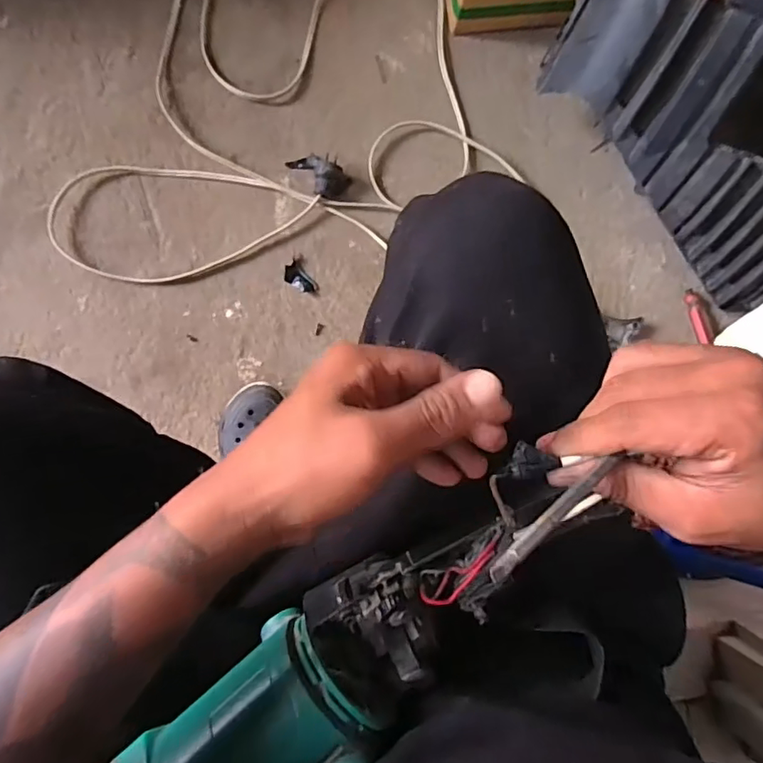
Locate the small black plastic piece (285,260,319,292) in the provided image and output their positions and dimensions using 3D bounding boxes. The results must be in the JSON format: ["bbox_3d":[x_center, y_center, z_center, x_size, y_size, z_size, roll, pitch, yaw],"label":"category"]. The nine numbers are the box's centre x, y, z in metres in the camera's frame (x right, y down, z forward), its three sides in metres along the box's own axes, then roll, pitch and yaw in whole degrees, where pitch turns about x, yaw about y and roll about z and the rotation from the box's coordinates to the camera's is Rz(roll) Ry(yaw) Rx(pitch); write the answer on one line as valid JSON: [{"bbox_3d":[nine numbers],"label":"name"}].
[{"bbox_3d":[-0.108,-0.135,0.712,0.029,0.007,0.048,-43,94,-5],"label":"small black plastic piece"}]

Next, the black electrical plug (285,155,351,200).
[{"bbox_3d":[-0.079,-0.276,0.709,0.049,0.022,0.078,-42,94,-5],"label":"black electrical plug"}]

